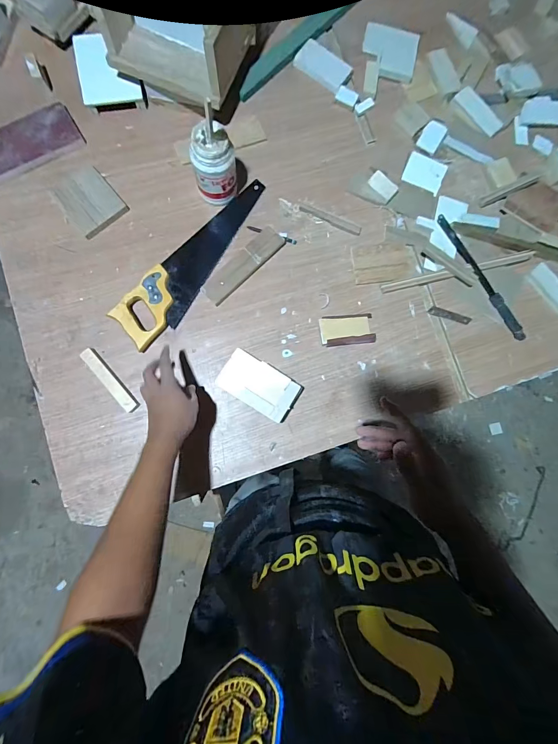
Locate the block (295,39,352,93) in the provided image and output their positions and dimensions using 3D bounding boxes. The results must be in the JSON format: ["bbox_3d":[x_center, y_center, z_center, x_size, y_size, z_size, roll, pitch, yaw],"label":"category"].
[{"bbox_3d":[0.095,-0.661,0.726,0.115,0.017,0.063,33,85,-2],"label":"block"}]

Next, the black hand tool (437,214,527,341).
[{"bbox_3d":[0.425,-0.199,0.709,0.022,0.019,0.306,-33,89,-6],"label":"black hand tool"}]

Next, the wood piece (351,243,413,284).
[{"bbox_3d":[0.221,-0.230,0.704,0.133,0.006,0.080,-9,87,-5],"label":"wood piece"}]

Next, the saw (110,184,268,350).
[{"bbox_3d":[-0.155,-0.221,0.654,0.098,0.030,0.397,40,84,-1],"label":"saw"}]

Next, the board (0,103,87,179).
[{"bbox_3d":[-0.504,-0.450,0.660,0.212,0.011,0.097,-31,89,-5],"label":"board"}]

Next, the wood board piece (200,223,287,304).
[{"bbox_3d":[-0.071,-0.213,0.669,0.188,0.013,0.052,-45,90,-6],"label":"wood board piece"}]

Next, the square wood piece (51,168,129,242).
[{"bbox_3d":[-0.372,-0.333,0.658,0.105,0.006,0.117,-39,90,-6],"label":"square wood piece"}]

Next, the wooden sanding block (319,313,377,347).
[{"bbox_3d":[0.137,-0.083,0.672,0.112,0.029,0.058,-8,87,-5],"label":"wooden sanding block"}]

